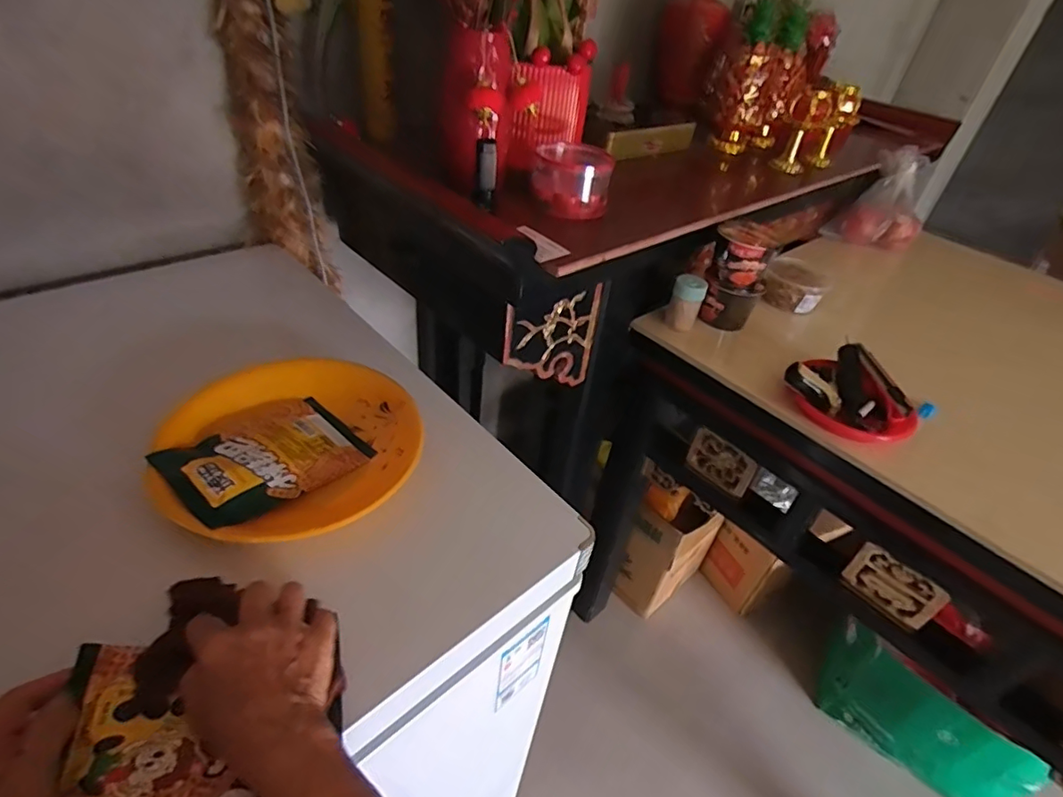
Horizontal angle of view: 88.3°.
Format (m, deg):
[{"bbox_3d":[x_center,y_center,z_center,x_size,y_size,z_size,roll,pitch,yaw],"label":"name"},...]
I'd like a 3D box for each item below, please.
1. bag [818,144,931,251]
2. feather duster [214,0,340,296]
[{"bbox_3d":[0.780,-0.436,1.204,0.174,0.179,0.110,29,44,24],"label":"bag"},{"bbox_3d":[-0.386,-0.483,0.777,0.118,0.637,0.092,-11,43,-21],"label":"feather duster"}]

